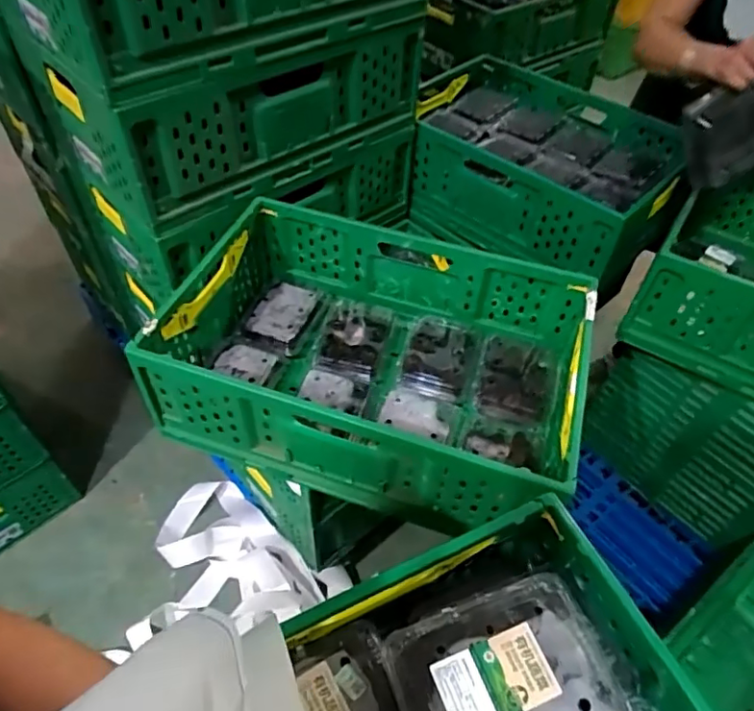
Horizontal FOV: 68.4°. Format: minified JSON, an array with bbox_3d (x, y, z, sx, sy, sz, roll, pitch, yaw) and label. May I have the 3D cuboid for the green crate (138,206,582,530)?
[{"bbox_3d":[-0.002,-0.014,0.890,0.613,0.204,0.444,16,51,11],"label":"green crate"}]

